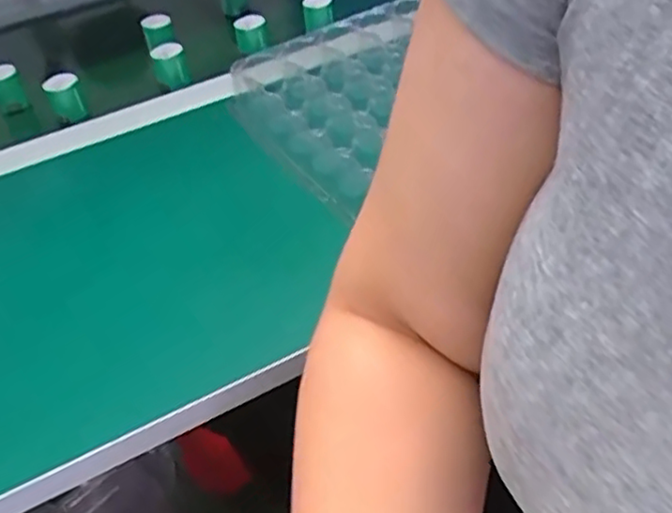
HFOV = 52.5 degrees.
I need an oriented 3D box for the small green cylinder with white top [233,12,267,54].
[{"bbox_3d":[-0.083,-0.219,0.668,0.030,0.032,0.023,-9,43,-3],"label":"small green cylinder with white top"}]

